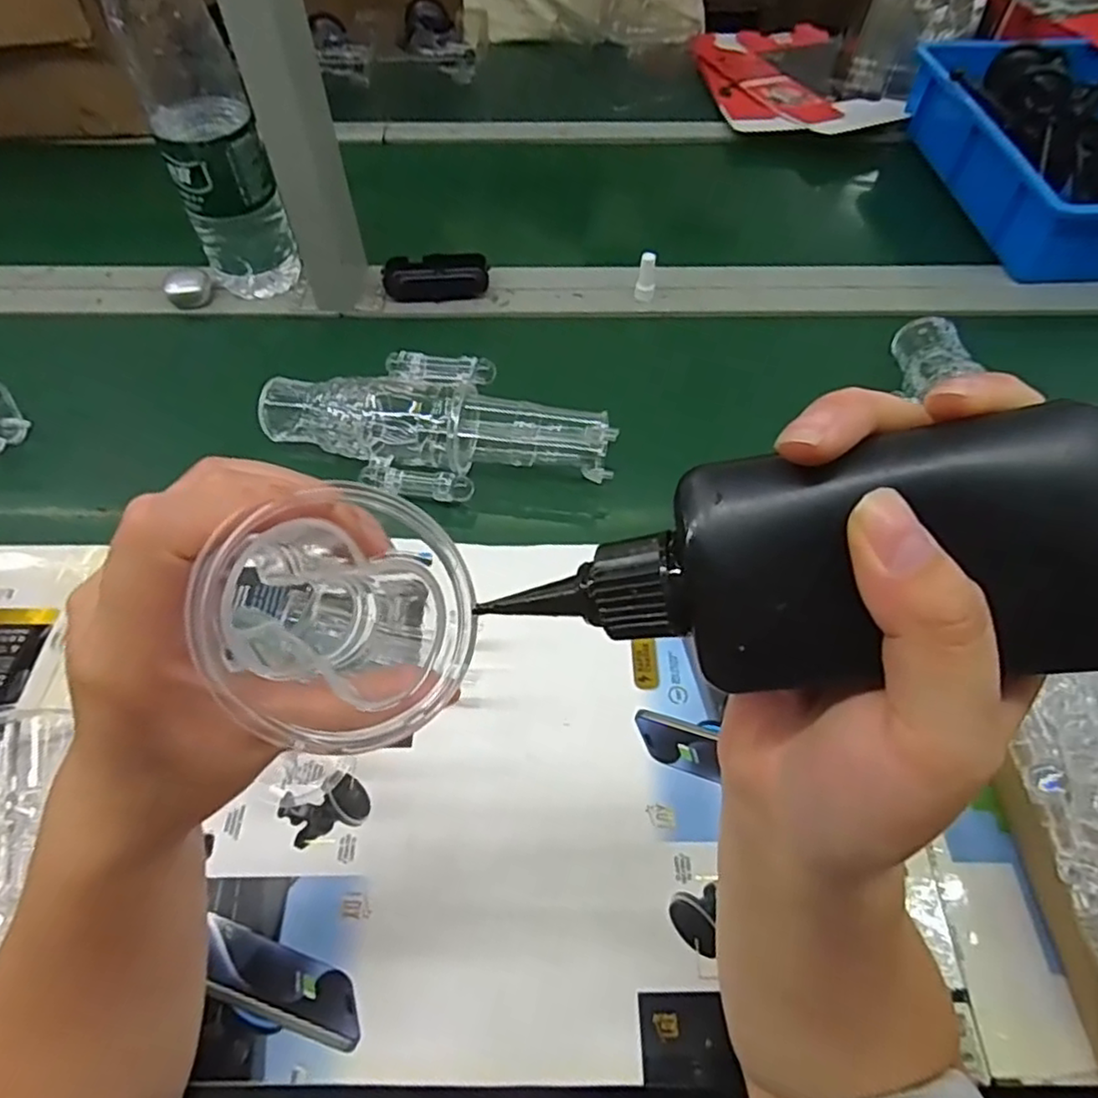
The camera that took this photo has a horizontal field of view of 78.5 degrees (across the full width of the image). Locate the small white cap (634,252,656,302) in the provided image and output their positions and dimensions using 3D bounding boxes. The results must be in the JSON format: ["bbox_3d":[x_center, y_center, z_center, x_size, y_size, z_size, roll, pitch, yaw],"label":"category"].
[{"bbox_3d":[0.103,-0.288,0.708,0.021,0.048,0.018,9,56,5],"label":"small white cap"}]

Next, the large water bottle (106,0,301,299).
[{"bbox_3d":[-0.316,-0.387,0.616,0.090,0.319,0.077,-20,58,-14],"label":"large water bottle"}]

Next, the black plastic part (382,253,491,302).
[{"bbox_3d":[-0.122,-0.298,0.733,0.109,0.024,0.046,-3,56,-3],"label":"black plastic part"}]

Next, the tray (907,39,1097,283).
[{"bbox_3d":[0.640,-0.485,0.813,0.287,0.090,0.403,0,56,-1],"label":"tray"}]

